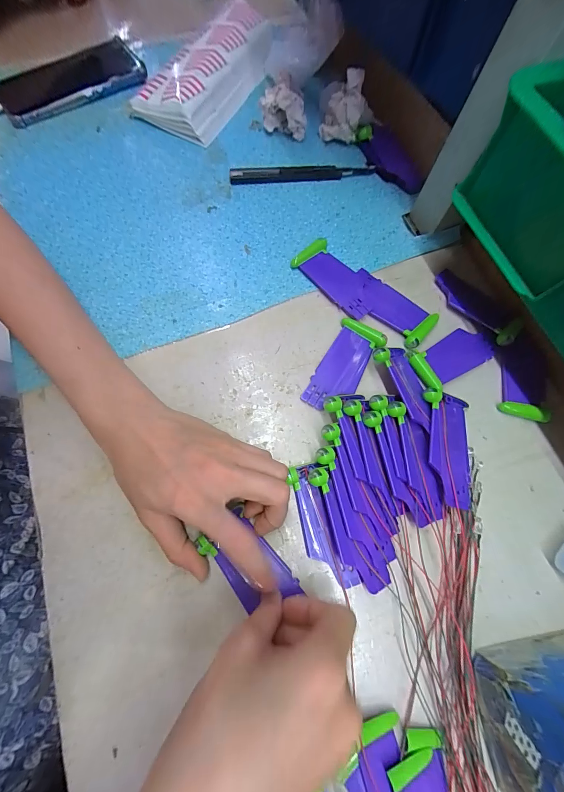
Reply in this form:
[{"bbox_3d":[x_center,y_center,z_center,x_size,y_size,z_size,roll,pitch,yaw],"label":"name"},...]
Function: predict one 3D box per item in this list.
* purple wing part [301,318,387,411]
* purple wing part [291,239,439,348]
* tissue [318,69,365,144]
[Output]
[{"bbox_3d":[0.055,-0.026,0.271,0.040,0.008,0.087,27,72,8],"label":"purple wing part"},{"bbox_3d":[0.076,-0.100,0.295,0.141,0.010,0.049,36,74,10],"label":"purple wing part"},{"bbox_3d":[0.065,-0.315,0.337,0.044,0.058,0.023,9,71,2],"label":"tissue"}]

